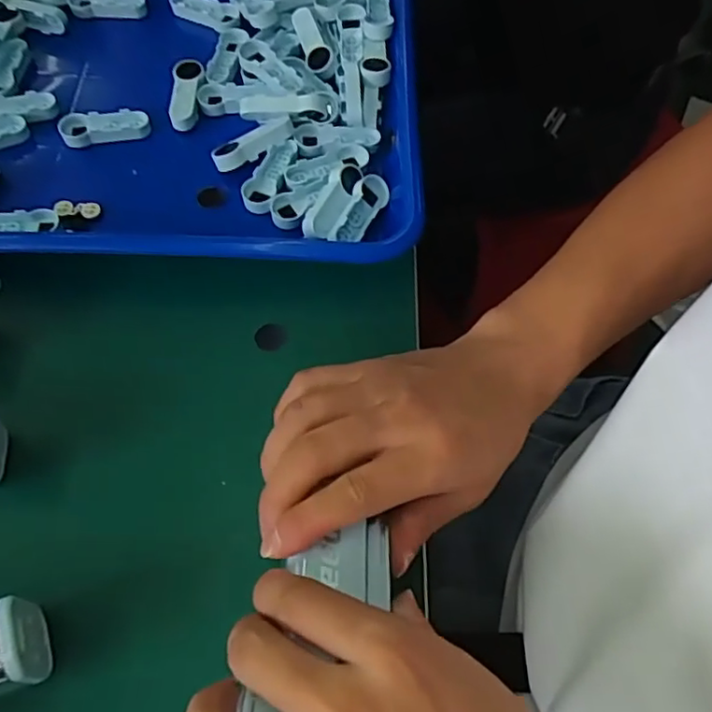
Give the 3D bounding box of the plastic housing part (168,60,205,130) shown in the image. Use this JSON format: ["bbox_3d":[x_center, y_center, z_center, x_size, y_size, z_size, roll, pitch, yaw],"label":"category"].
[{"bbox_3d":[-0.102,-0.158,0.376,0.018,0.016,0.046,-1,63,-1],"label":"plastic housing part"}]

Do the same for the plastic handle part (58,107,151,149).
[{"bbox_3d":[-0.147,-0.135,0.364,0.049,0.013,0.018,-12,64,-7],"label":"plastic handle part"}]

